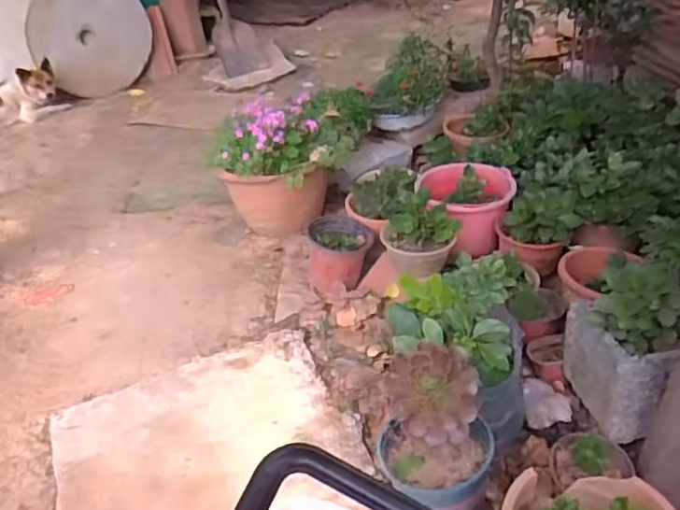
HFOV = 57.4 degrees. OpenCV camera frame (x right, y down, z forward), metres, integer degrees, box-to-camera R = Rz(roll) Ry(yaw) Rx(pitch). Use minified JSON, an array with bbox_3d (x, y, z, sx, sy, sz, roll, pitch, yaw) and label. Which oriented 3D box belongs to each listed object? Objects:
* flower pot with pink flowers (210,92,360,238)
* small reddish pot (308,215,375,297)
[{"bbox_3d":[-0.142,-0.241,1.715,0.381,0.332,0.286,-10,35,-5],"label":"flower pot with pink flowers"},{"bbox_3d":[0.003,-0.009,1.537,0.152,0.124,0.159,-4,35,3],"label":"small reddish pot"}]

